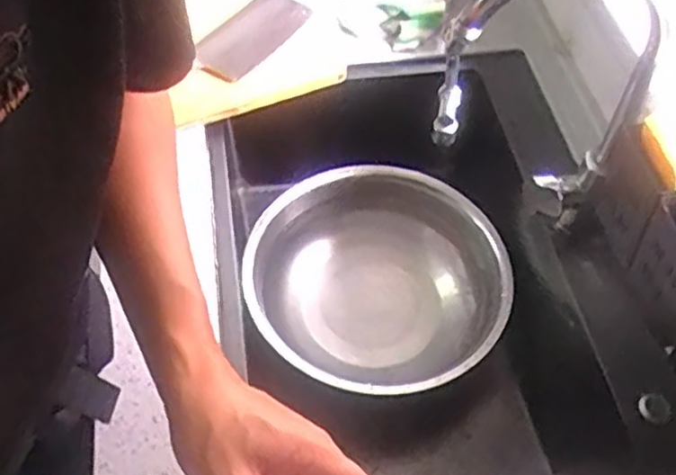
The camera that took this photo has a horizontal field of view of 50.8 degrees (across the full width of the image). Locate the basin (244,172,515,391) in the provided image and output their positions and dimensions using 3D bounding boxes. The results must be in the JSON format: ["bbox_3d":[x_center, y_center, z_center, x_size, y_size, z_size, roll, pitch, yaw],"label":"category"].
[{"bbox_3d":[0.051,0.063,0.917,0.310,0.090,0.306,2,54,-2],"label":"basin"}]

